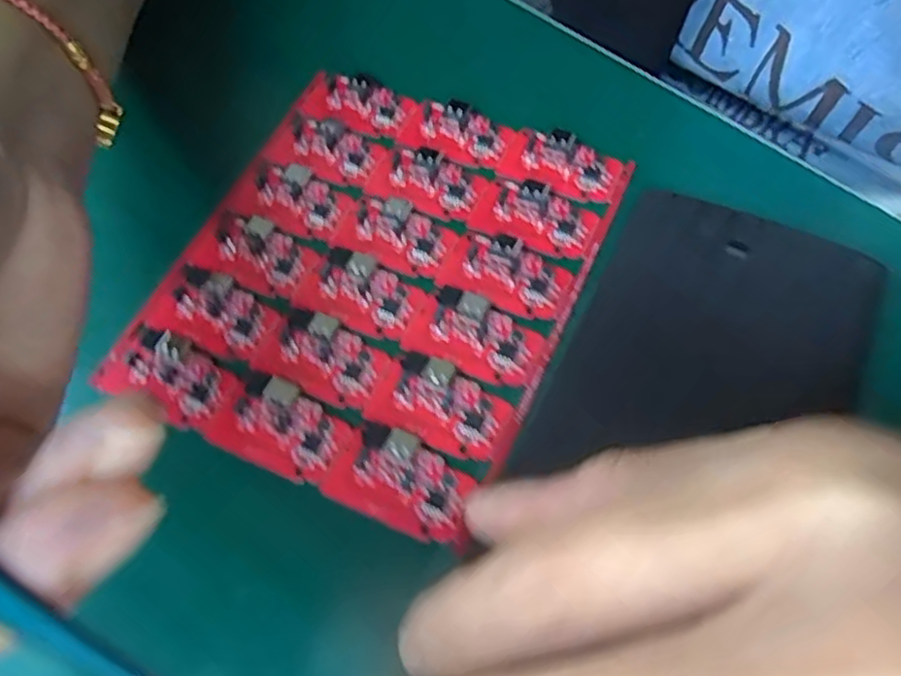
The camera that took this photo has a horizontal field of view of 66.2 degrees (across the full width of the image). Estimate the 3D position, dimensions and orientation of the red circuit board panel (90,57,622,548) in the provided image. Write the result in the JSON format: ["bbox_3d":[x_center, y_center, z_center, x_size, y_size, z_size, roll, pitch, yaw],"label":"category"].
[{"bbox_3d":[-0.022,-0.021,0.204,0.112,0.004,0.128,21,66,14],"label":"red circuit board panel"}]

